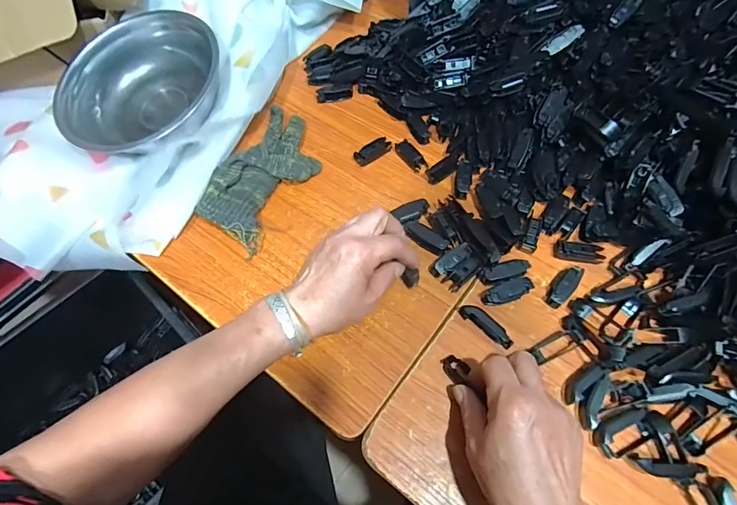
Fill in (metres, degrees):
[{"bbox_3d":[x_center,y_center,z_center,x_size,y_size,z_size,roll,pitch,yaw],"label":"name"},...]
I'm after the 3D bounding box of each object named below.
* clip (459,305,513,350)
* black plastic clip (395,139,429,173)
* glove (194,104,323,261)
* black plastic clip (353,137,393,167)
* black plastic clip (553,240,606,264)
[{"bbox_3d":[0.115,0.069,0.395,0.056,0.011,0.013,38,68,18],"label":"clip"},{"bbox_3d":[0.052,-0.118,0.498,0.018,0.011,0.048,-29,66,-15],"label":"black plastic clip"},{"bbox_3d":[-0.120,-0.094,0.479,0.092,0.033,0.174,27,65,13],"label":"glove"},{"bbox_3d":[0.006,-0.124,0.505,0.048,0.010,0.020,-34,67,-17],"label":"black plastic clip"},{"bbox_3d":[0.223,0.000,0.431,0.048,0.014,0.022,5,62,2],"label":"black plastic clip"}]

